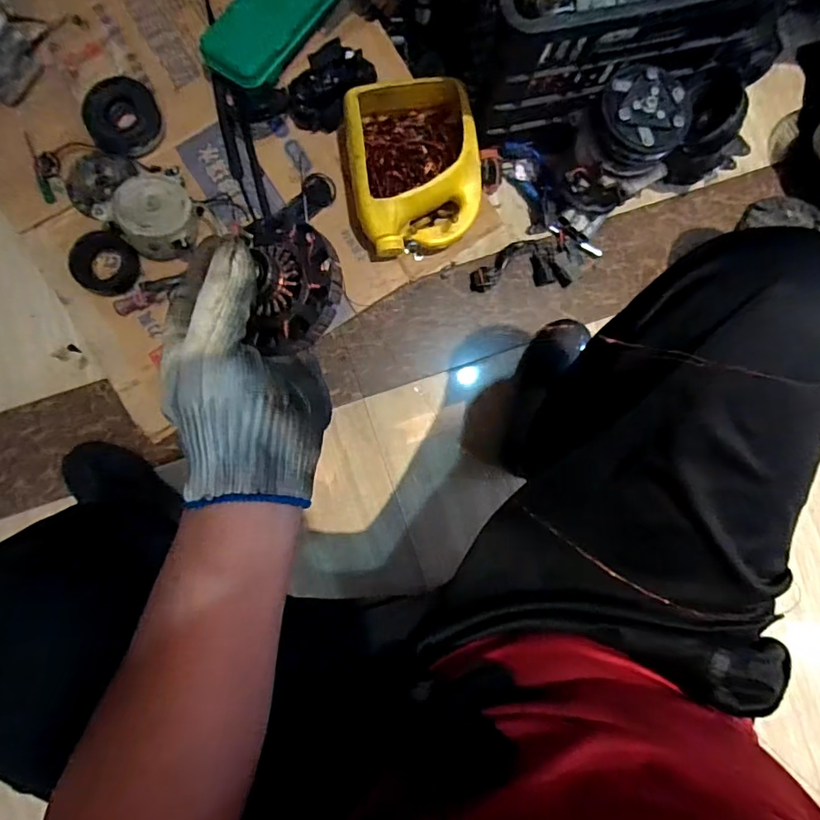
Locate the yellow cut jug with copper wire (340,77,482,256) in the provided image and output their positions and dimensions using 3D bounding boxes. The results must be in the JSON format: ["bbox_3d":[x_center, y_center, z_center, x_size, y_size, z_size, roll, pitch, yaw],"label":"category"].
[{"bbox_3d":[0.005,-0.352,0.769,0.180,0.094,0.235,-13,88,-3],"label":"yellow cut jug with copper wire"}]

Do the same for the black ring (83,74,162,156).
[{"bbox_3d":[-0.445,-0.454,0.810,0.106,0.018,0.105,0,106,-15],"label":"black ring"}]

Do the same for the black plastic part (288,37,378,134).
[{"bbox_3d":[-0.122,-0.482,0.784,0.088,0.061,0.124,41,86,-1],"label":"black plastic part"}]

